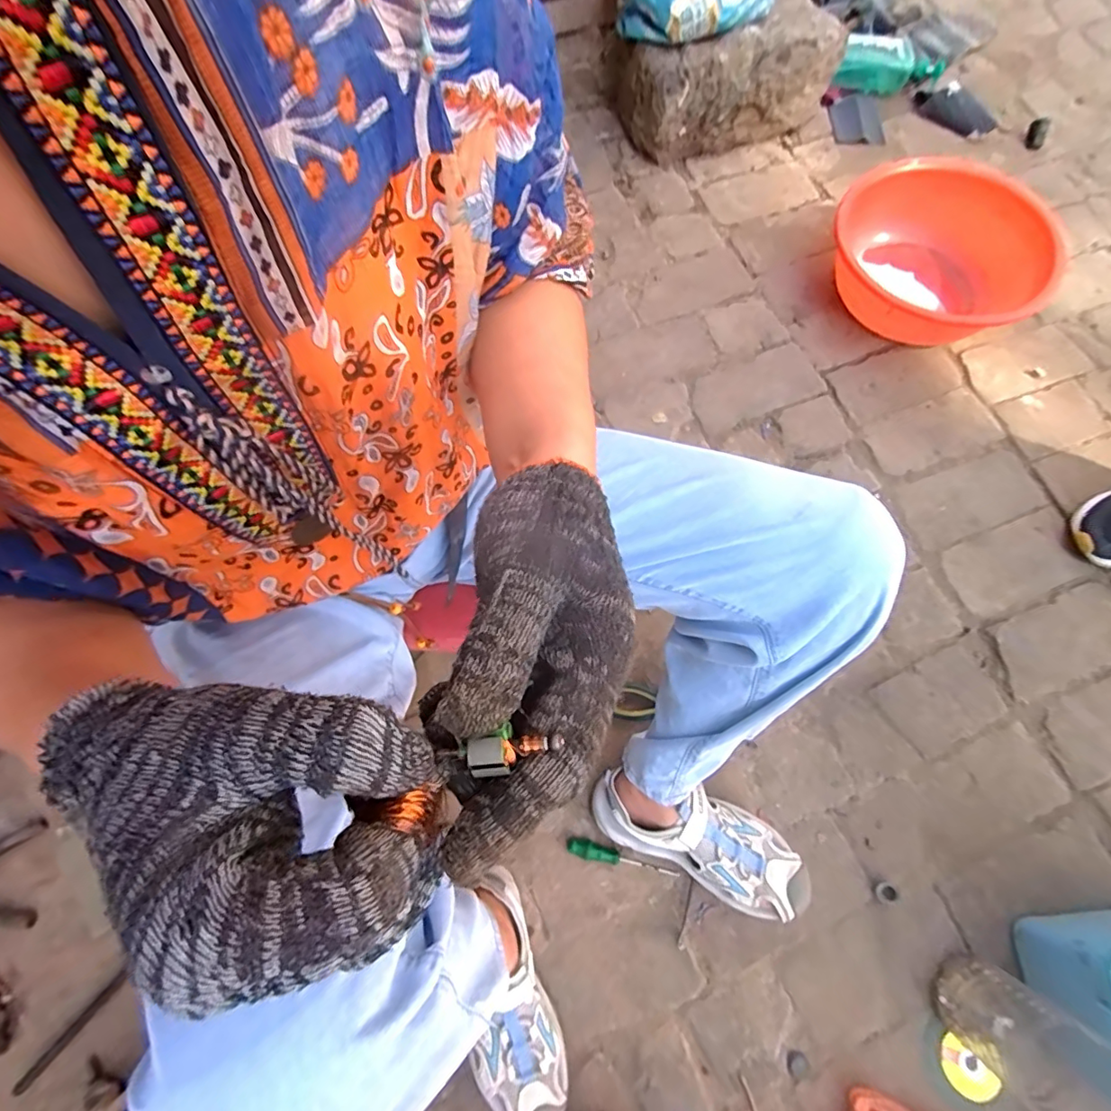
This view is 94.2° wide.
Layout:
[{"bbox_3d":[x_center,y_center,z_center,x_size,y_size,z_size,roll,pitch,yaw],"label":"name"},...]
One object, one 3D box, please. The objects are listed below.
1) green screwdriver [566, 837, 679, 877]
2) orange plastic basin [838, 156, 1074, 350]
[{"bbox_3d":[0.088,0.408,0.695,0.147,0.018,0.020,13,72,5],"label":"green screwdriver"},{"bbox_3d":[0.704,-0.562,0.974,0.370,0.133,0.456,23,73,9],"label":"orange plastic basin"}]

